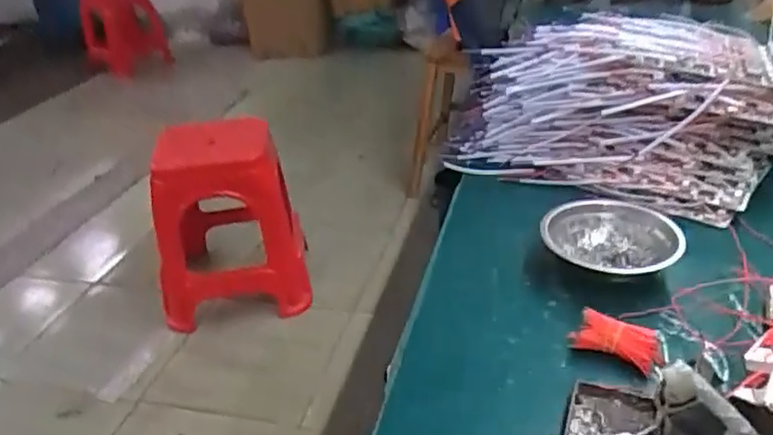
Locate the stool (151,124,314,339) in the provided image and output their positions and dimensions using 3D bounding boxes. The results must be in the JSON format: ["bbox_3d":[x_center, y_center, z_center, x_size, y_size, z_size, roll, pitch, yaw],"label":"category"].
[{"bbox_3d":[-0.426,0.014,1.708,0.376,0.484,0.301,-9,31,-7],"label":"stool"}]

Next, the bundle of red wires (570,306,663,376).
[{"bbox_3d":[0.187,0.099,0.525,0.069,0.026,0.029,12,35,26],"label":"bundle of red wires"}]

